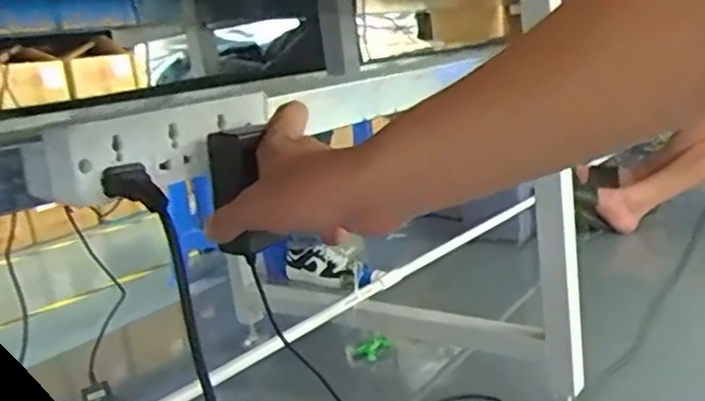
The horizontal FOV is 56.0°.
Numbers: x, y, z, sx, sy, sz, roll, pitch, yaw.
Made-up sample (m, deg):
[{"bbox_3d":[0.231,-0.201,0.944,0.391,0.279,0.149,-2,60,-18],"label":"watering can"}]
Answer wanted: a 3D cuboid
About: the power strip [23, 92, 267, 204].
[{"bbox_3d":[-0.122,-0.035,0.438,0.169,0.044,0.028,-18,16,-38],"label":"power strip"}]

